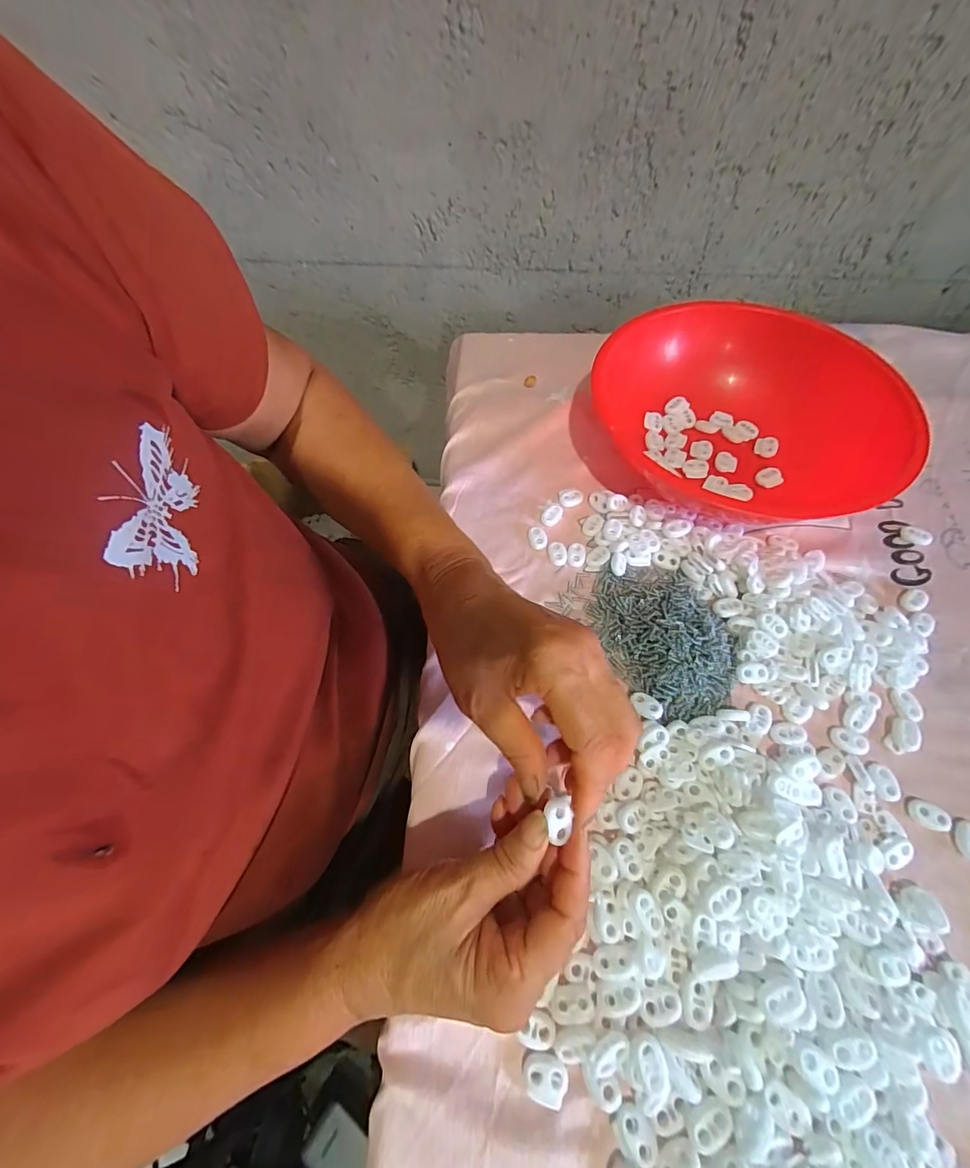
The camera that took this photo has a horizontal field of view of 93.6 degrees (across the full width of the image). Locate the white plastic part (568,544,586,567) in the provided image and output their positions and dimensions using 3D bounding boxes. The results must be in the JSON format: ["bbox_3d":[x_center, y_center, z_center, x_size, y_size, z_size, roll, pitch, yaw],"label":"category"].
[{"bbox_3d":[0.076,-0.023,0.379,0.015,0.009,0.019,14,62,8],"label":"white plastic part"}]

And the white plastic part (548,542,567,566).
[{"bbox_3d":[0.060,-0.025,0.380,0.013,0.008,0.020,-10,61,-5],"label":"white plastic part"}]

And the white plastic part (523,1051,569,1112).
[{"bbox_3d":[0.030,0.248,0.227,0.022,0.004,0.020,0,61,0],"label":"white plastic part"}]

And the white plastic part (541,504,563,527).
[{"bbox_3d":[0.060,-0.062,0.404,0.016,0.006,0.024,25,64,14],"label":"white plastic part"}]

